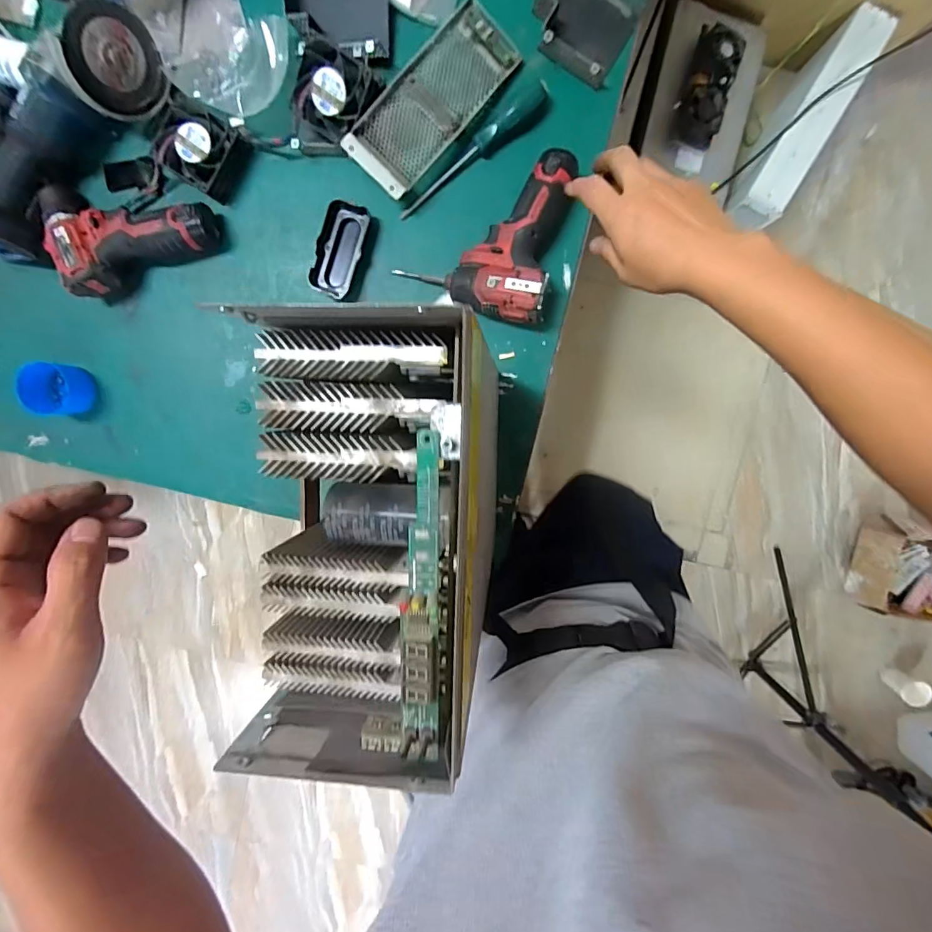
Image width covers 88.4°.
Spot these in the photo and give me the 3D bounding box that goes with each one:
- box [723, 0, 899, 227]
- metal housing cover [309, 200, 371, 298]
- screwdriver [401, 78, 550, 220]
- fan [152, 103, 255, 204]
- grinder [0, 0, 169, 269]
[{"bbox_3d":[0.762,-0.773,1.137,0.128,0.231,0.438,33,97,-2],"label":"box"},{"bbox_3d":[-0.154,-0.262,0.584,0.050,0.017,0.107,18,97,0],"label":"metal housing cover"},{"bbox_3d":[0.009,-0.371,0.566,0.213,0.027,0.030,-39,94,6],"label":"screwdriver"},{"bbox_3d":[-0.313,-0.371,0.567,0.091,0.035,0.083,31,97,-2],"label":"fan"},{"bbox_3d":[-0.471,-0.372,0.543,0.098,0.095,0.319,37,97,-3],"label":"grinder"}]

